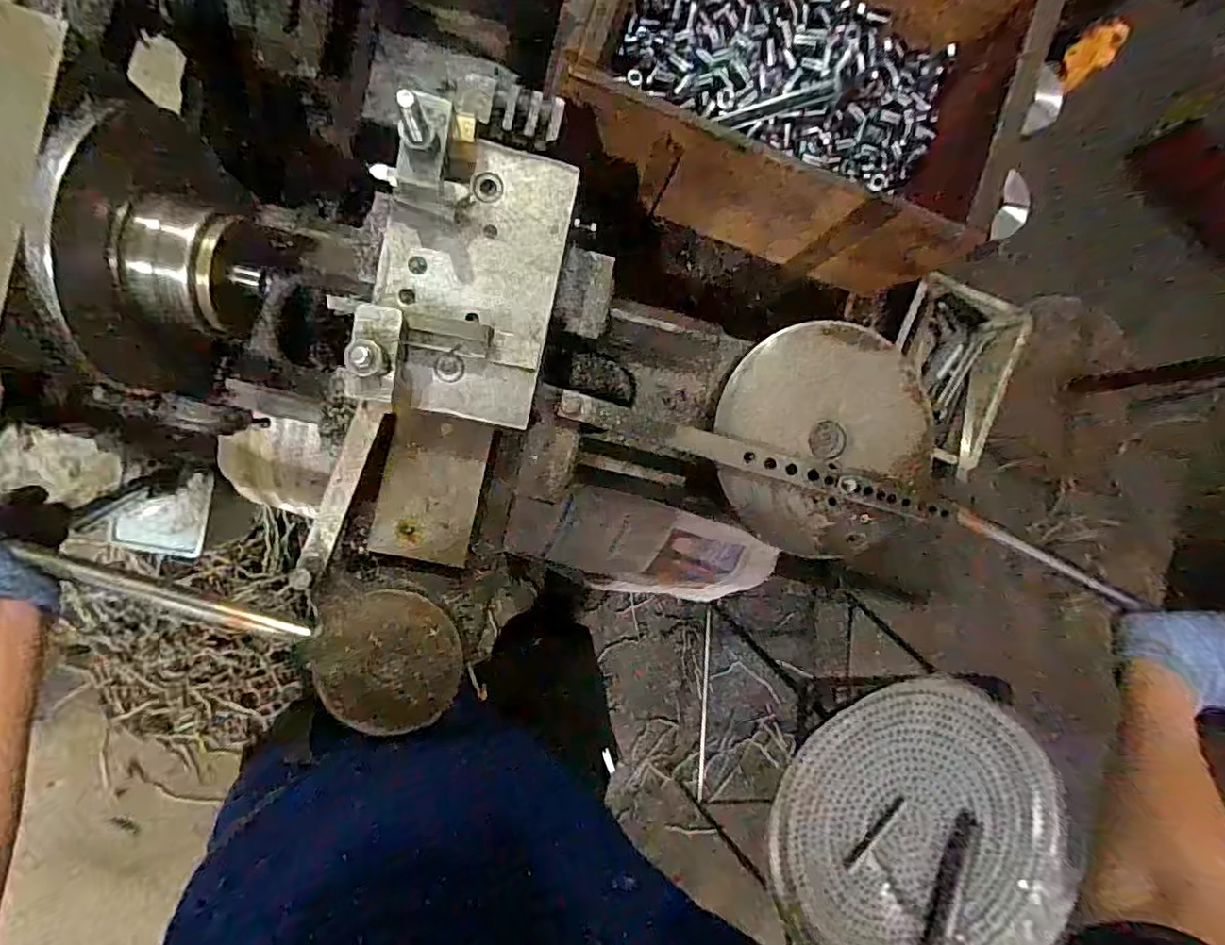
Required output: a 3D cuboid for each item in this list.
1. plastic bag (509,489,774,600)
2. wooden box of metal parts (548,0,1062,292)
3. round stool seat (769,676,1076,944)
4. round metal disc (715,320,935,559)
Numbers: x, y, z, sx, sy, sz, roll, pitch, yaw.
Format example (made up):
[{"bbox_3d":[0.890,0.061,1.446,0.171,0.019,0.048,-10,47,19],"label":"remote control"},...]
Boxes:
[{"bbox_3d":[0.033,0.080,0.601,0.264,0.096,0.107,16,89,-10],"label":"plastic bag"},{"bbox_3d":[0.155,-0.347,0.501,0.350,0.143,0.266,17,89,-10],"label":"wooden box of metal parts"},{"bbox_3d":[0.374,0.446,0.695,0.350,0.043,0.376,0,92,-9],"label":"round stool seat"},{"bbox_3d":[0.174,-0.026,0.467,0.175,0.013,0.181,0,92,-9],"label":"round metal disc"}]

